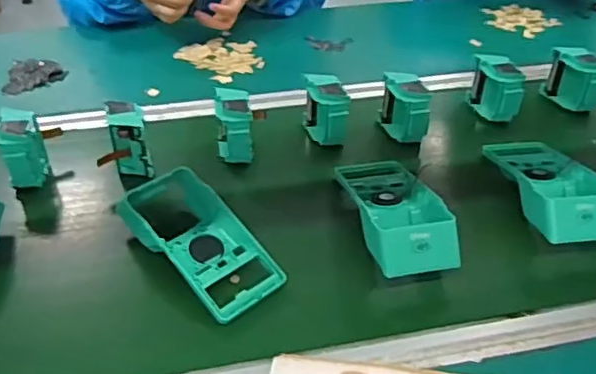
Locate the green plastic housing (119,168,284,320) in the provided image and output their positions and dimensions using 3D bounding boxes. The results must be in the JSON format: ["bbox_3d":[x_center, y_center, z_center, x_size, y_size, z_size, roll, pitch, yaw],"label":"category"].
[{"bbox_3d":[-0.101,0.042,0.603,0.092,0.045,0.194,-26,47,-36],"label":"green plastic housing"}]

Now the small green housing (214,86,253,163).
[{"bbox_3d":[-0.076,-0.071,0.733,0.050,0.079,0.061,1,36,-6],"label":"small green housing"}]

